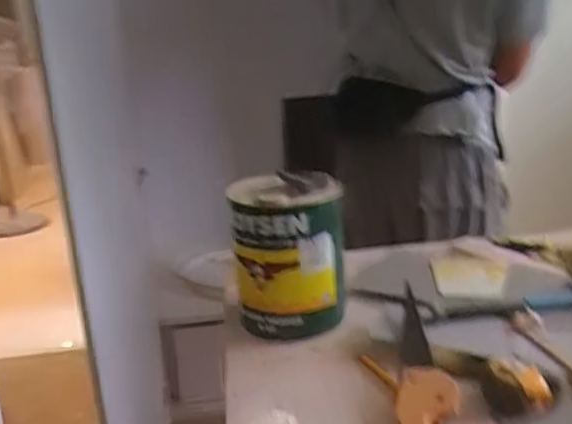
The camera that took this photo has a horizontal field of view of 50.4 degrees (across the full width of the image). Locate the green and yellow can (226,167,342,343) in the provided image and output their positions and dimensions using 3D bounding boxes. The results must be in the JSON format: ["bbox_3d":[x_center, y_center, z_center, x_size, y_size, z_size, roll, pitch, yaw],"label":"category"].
[{"bbox_3d":[0.006,0.061,0.891,0.154,0.222,0.153,-6,19,2],"label":"green and yellow can"}]

